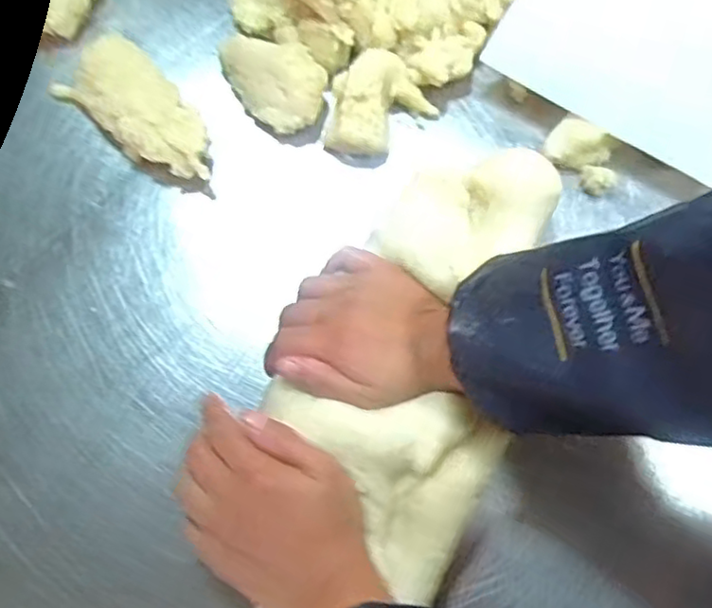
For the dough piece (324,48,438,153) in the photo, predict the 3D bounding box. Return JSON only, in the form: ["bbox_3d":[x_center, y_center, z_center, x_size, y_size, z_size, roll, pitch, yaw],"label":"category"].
[{"bbox_3d":[0.012,-0.146,0.496,0.060,0.037,0.080,41,77,12],"label":"dough piece"}]

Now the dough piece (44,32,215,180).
[{"bbox_3d":[-0.159,-0.146,0.494,0.145,0.036,0.058,40,77,12],"label":"dough piece"}]

